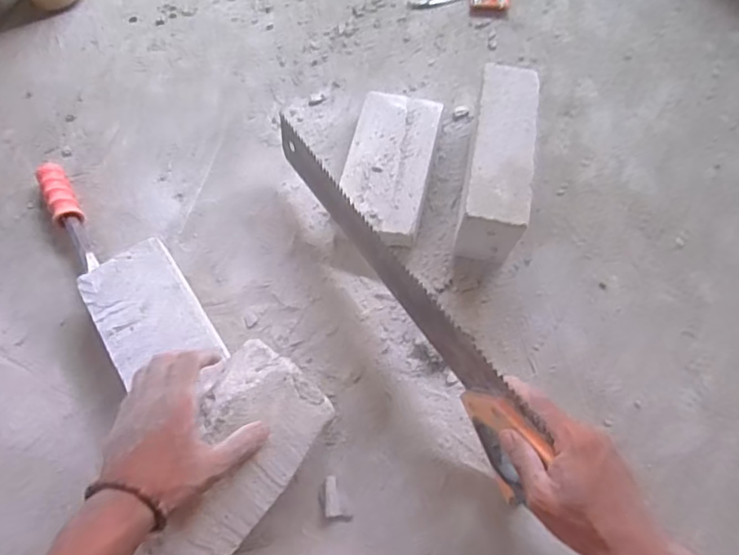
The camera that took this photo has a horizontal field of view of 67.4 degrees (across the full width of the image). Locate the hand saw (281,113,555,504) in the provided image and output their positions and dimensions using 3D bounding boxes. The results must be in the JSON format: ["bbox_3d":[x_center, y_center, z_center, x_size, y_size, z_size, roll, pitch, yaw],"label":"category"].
[{"bbox_3d":[0.027,0.004,0.571,0.042,0.114,0.453,-31,66,-11],"label":"hand saw"}]

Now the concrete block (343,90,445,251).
[{"bbox_3d":[0.026,-0.133,0.675,0.106,0.040,0.209,10,67,8],"label":"concrete block"}]

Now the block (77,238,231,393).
[{"bbox_3d":[-0.239,0.042,0.610,0.099,0.048,0.153,-32,68,-10],"label":"block"}]

